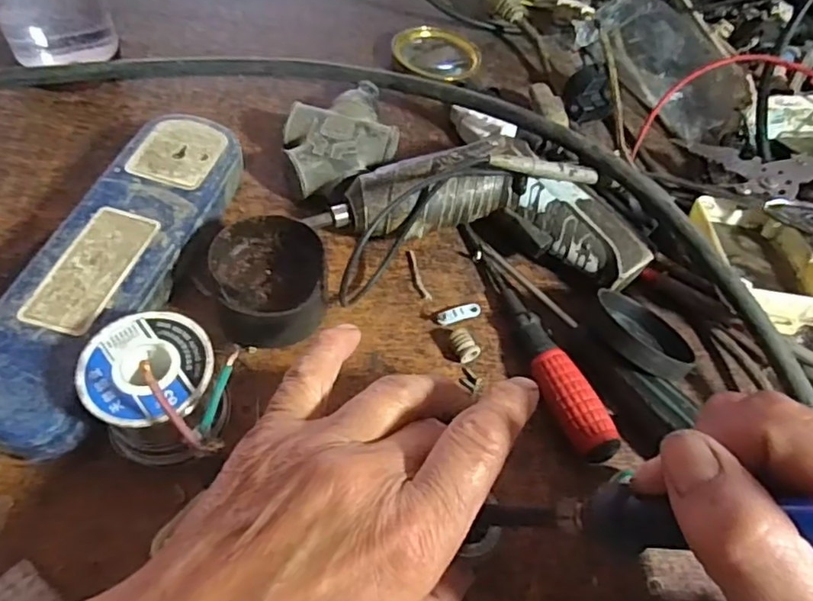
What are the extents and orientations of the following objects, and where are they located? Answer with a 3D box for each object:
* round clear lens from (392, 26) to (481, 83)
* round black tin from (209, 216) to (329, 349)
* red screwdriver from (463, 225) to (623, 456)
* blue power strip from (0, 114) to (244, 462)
[{"bbox_3d":[0.023,-0.185,0.445,0.066,0.016,0.051,7,55,0],"label":"round clear lens"},{"bbox_3d":[-0.070,-0.006,0.306,0.055,0.041,0.064,-9,57,-11],"label":"round black tin"},{"bbox_3d":[0.062,0.014,0.316,0.021,0.018,0.155,-18,59,-16],"label":"red screwdriver"},{"bbox_3d":[-0.146,-0.018,0.301,0.060,0.030,0.199,14,56,5],"label":"blue power strip"}]

